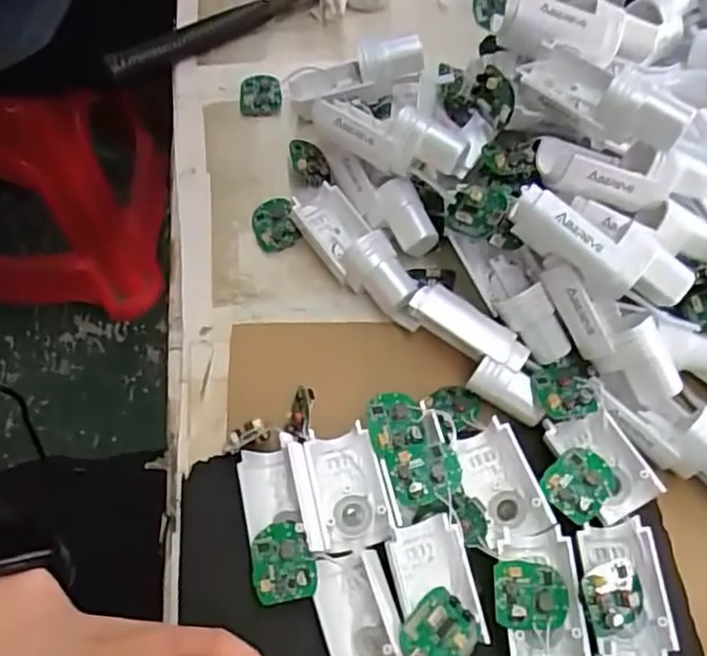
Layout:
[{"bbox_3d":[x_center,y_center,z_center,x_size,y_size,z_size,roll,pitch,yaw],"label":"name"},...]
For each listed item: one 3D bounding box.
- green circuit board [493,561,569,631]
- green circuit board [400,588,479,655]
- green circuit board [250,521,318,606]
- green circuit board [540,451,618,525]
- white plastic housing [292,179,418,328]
[{"bbox_3d":[0.081,0.121,0.295,0.033,0.006,0.027,5,64,0],"label":"green circuit board"},{"bbox_3d":[0.036,0.133,0.281,0.034,0.004,0.028,-38,76,-29],"label":"green circuit board"},{"bbox_3d":[-0.033,0.108,0.301,0.028,0.008,0.034,-11,73,-3],"label":"green circuit board"},{"bbox_3d":[0.112,0.076,0.322,0.037,0.012,0.028,-36,71,-18],"label":"green circuit board"},{"bbox_3d":[0.001,-0.042,0.387,0.032,0.038,0.103,-32,70,-16],"label":"white plastic housing"}]

